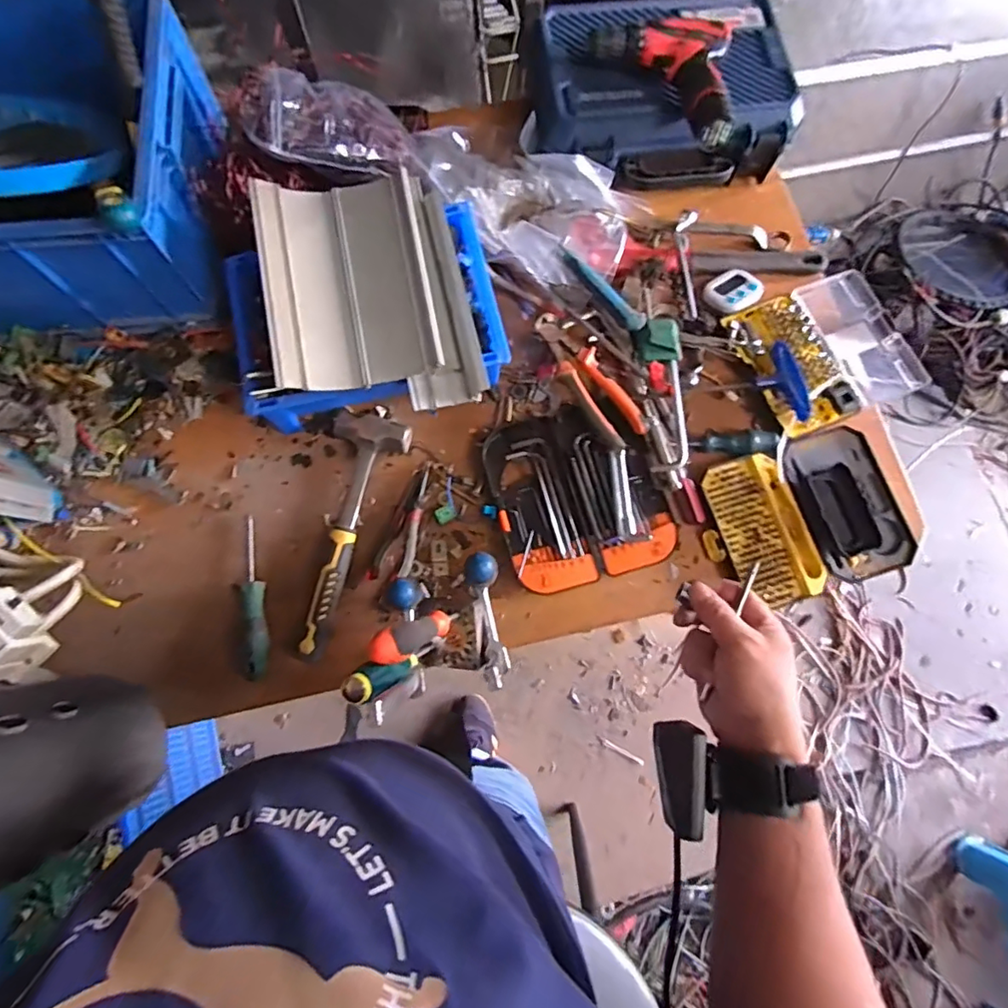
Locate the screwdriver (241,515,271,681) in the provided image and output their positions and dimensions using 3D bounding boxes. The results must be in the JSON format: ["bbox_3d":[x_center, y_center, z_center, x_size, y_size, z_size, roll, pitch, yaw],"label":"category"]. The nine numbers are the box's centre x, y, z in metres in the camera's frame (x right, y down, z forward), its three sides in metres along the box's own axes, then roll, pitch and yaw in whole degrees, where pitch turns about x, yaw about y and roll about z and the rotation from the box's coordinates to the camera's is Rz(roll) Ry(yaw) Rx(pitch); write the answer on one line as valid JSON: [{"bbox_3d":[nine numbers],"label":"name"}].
[{"bbox_3d":[-0.297,0.108,0.644,0.025,0.031,0.189,-13,75,-5],"label":"screwdriver"}]

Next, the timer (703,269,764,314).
[{"bbox_3d":[0.315,-0.294,0.756,0.080,0.017,0.062,-36,79,-11],"label":"timer"}]

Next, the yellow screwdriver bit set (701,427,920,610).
[{"bbox_3d":[0.369,0.014,0.670,0.230,0.036,0.182,-17,76,-6],"label":"yellow screwdriver bit set"}]

